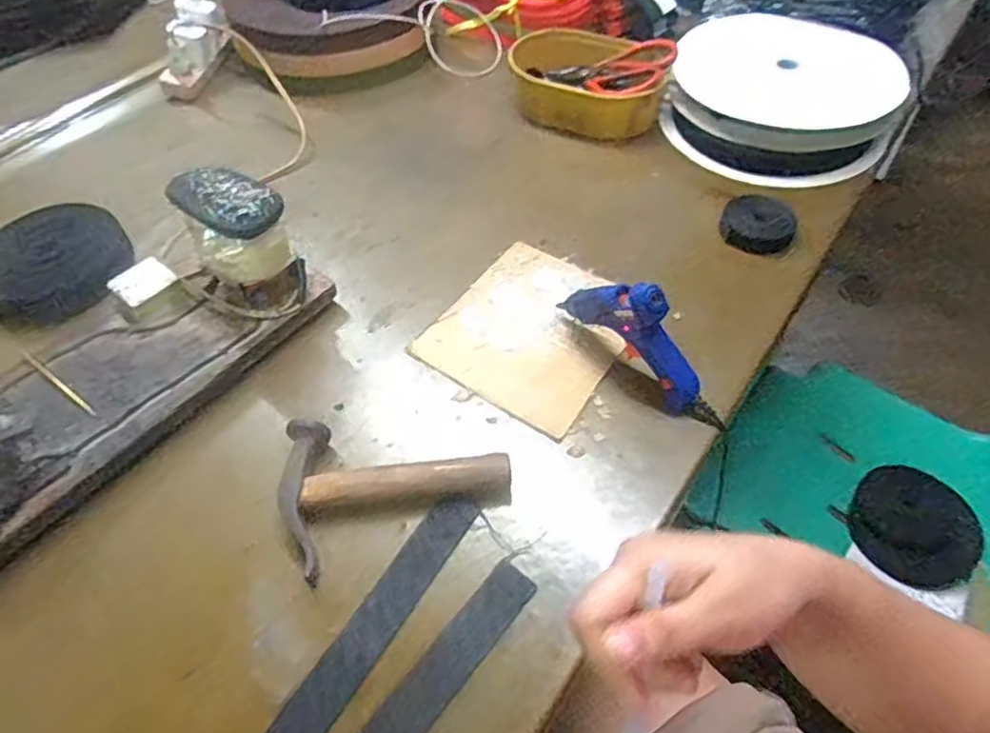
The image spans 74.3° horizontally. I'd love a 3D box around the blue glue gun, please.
[{"bbox_3d":[0.121,-0.023,0.527,0.027,0.105,0.162,-36,58,-23],"label":"blue glue gun"}]

